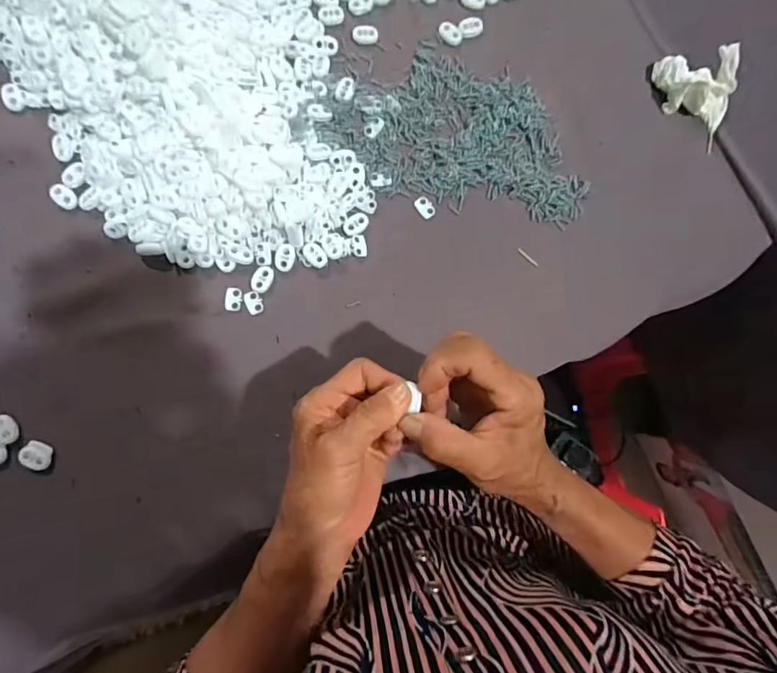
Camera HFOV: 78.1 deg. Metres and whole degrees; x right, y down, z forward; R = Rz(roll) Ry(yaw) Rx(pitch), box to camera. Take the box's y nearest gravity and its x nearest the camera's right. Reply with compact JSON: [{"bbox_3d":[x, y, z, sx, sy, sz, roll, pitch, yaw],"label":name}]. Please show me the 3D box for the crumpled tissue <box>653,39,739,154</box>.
[{"bbox_3d":[0.280,-0.215,0.420,0.061,0.031,0.084,-25,87,-7],"label":"crumpled tissue"}]

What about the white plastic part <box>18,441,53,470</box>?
[{"bbox_3d":[-0.263,0.089,0.357,0.021,0.005,0.018,24,82,-2],"label":"white plastic part"}]

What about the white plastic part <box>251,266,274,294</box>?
[{"bbox_3d":[-0.101,-0.046,0.384,0.015,0.004,0.022,22,82,-2],"label":"white plastic part"}]

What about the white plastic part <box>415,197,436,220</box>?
[{"bbox_3d":[0.031,-0.109,0.405,0.013,0.004,0.019,-38,88,-8],"label":"white plastic part"}]

